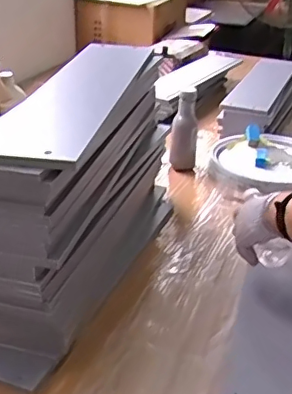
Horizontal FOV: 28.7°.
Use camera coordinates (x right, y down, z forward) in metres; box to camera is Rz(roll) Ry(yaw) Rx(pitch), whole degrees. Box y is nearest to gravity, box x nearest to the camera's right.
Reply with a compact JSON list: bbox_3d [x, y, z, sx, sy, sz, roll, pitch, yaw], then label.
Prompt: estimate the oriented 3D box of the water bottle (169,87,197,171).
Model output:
[{"bbox_3d":[0.091,-0.160,1.379,0.061,0.196,0.061,2,27,2],"label":"water bottle"}]

